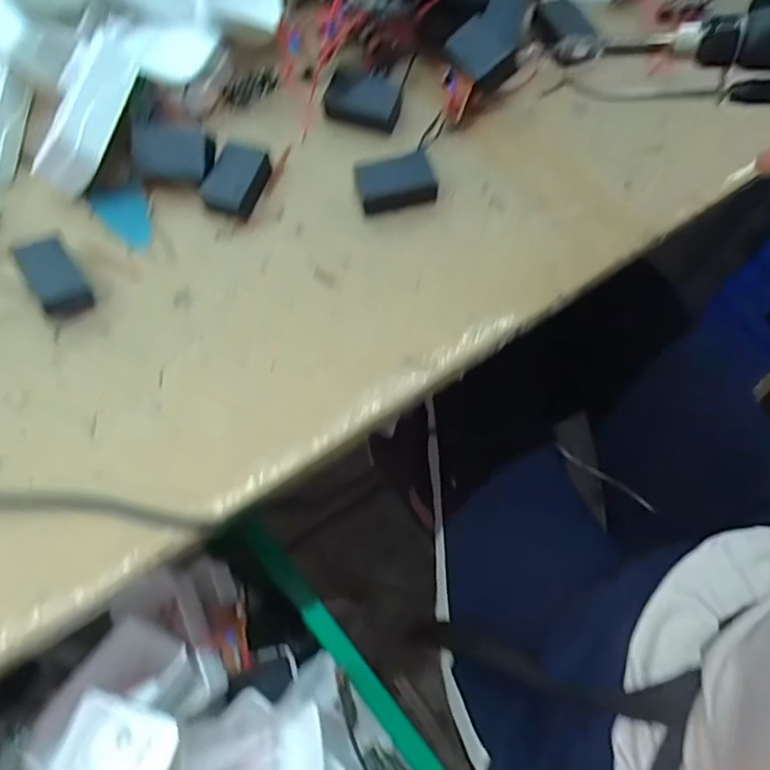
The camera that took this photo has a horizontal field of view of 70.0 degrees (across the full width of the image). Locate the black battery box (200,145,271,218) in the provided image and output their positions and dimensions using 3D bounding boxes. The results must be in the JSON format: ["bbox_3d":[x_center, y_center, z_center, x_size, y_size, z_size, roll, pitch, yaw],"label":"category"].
[{"bbox_3d":[-0.095,-0.130,0.348,0.034,0.014,0.046,14,69,6],"label":"black battery box"}]

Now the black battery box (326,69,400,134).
[{"bbox_3d":[-0.014,-0.193,0.370,0.049,0.015,0.032,17,69,8],"label":"black battery box"}]

